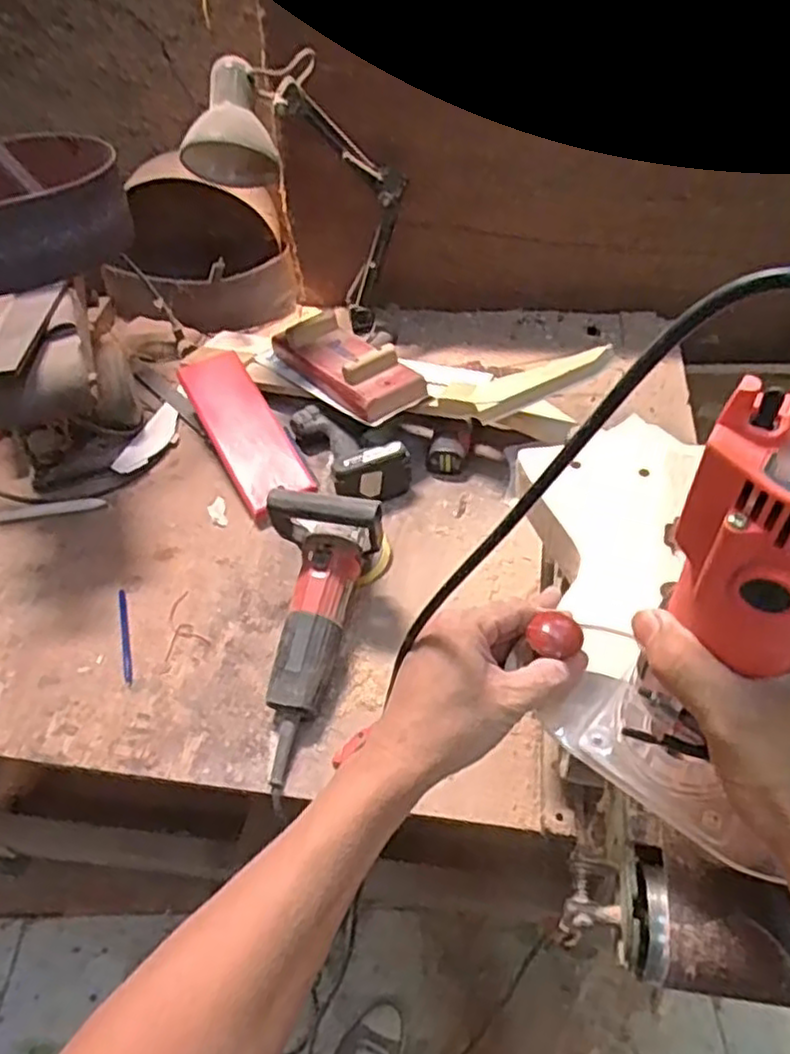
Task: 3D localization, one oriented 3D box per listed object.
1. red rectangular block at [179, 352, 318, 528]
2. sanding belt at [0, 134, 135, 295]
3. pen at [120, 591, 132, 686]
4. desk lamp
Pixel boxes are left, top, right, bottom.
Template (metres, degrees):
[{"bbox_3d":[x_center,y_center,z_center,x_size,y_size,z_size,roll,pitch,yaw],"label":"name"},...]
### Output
[{"bbox_3d":[-0.213,-0.140,1.020,0.098,0.033,0.282,-25,66,-15],"label":"red rectangular block"},{"bbox_3d":[-0.508,-0.409,0.921,0.269,0.111,0.276,-27,53,-19],"label":"sanding belt"},{"bbox_3d":[-0.326,0.131,0.859,0.010,0.005,0.140,-16,50,-7],"label":"pen"},{"bbox_3d":[-0.104,-0.476,1.031,0.207,0.427,0.123,-38,50,13],"label":"desk lamp"}]

